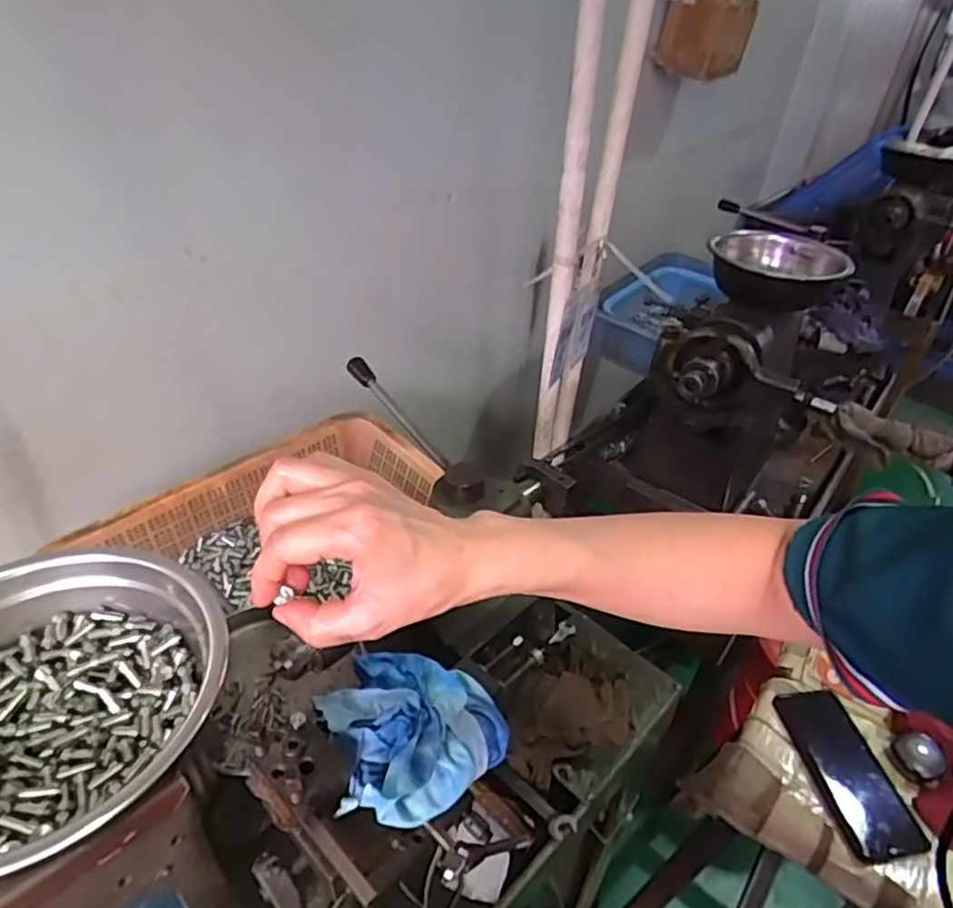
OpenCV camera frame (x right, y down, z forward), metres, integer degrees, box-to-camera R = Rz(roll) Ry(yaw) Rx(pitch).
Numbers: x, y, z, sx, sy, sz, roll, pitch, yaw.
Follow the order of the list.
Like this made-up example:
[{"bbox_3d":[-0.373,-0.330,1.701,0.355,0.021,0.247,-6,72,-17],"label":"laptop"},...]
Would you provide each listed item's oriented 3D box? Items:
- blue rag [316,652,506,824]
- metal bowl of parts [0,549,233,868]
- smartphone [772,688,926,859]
[{"bbox_3d":[-0.045,0.169,0.425,0.113,0.039,0.114,-25,46,-33],"label":"blue rag"},{"bbox_3d":[-0.216,0.121,0.322,0.156,0.062,0.169,3,37,-2],"label":"metal bowl of parts"},{"bbox_3d":[0.359,0.311,0.635,0.066,0.017,0.156,-23,49,0],"label":"smartphone"}]

